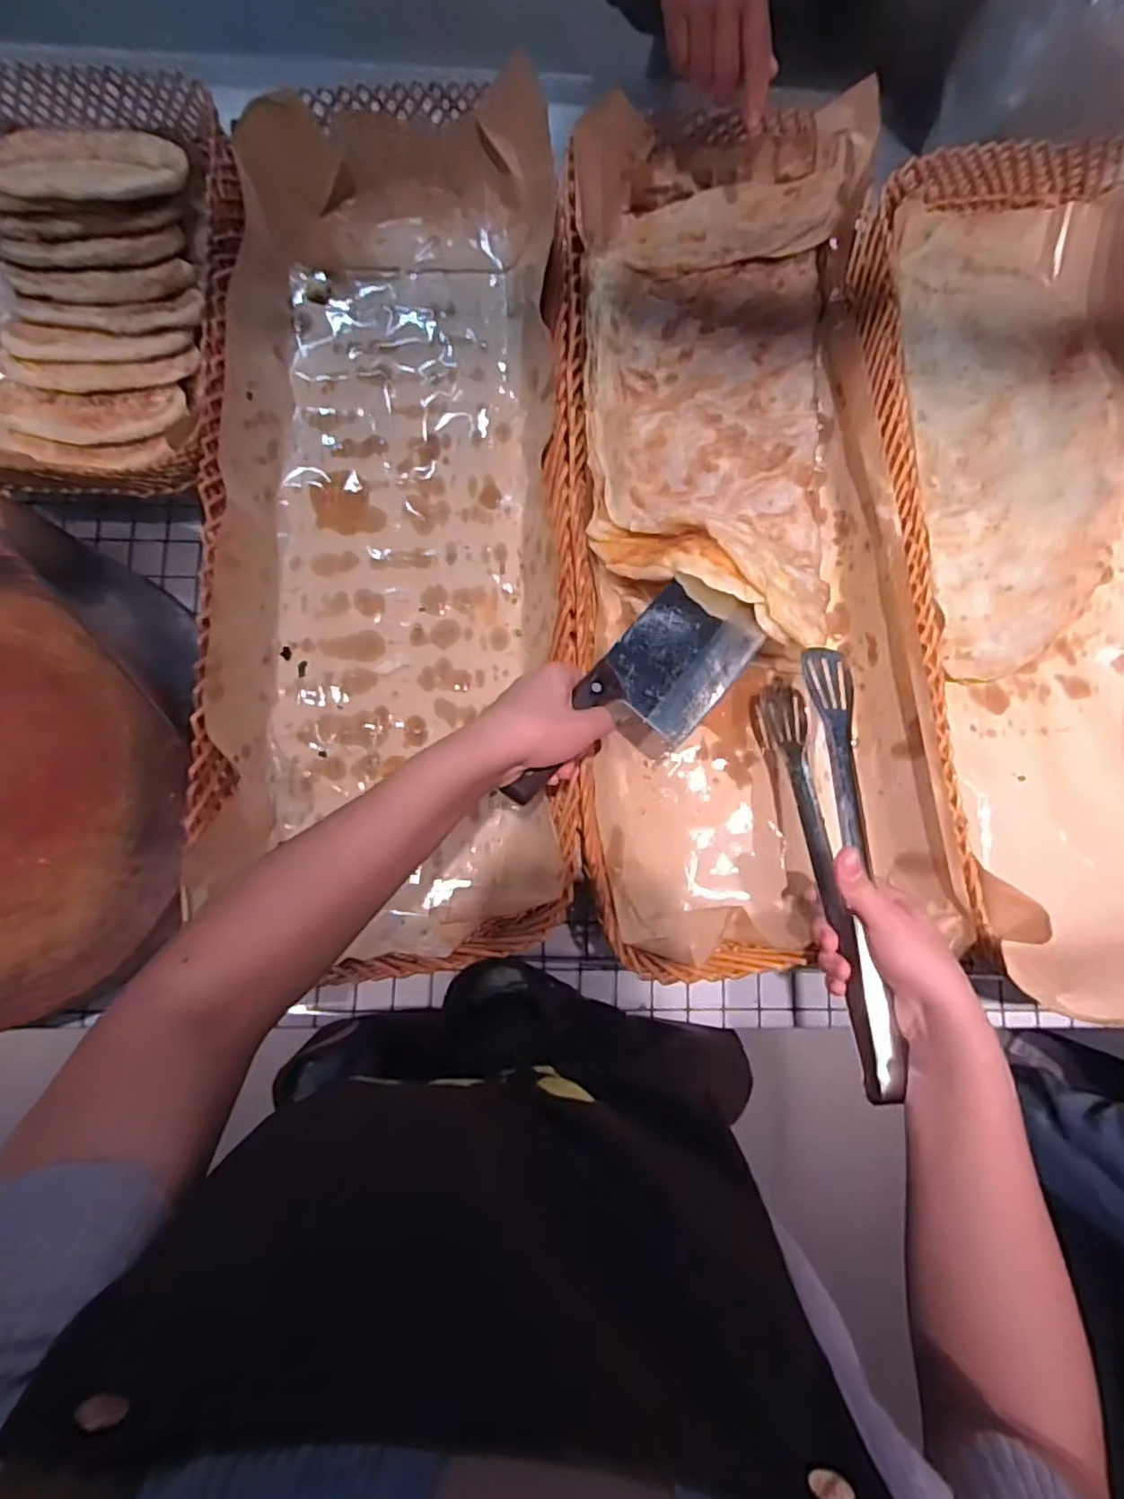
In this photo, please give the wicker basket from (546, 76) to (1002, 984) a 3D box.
[{"bbox_3d":[0.155,-0.216,0.604,0.342,0.105,0.786,-6,82,-3],"label":"wicker basket"}]

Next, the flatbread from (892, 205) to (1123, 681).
[{"bbox_3d":[0.484,-0.323,0.678,0.247,0.028,0.480,-4,82,-3],"label":"flatbread"}]

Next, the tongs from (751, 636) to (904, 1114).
[{"bbox_3d":[0.207,0.083,0.501,0.045,0.093,0.322,0,66,-3],"label":"tongs"}]

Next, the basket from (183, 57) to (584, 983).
[{"bbox_3d":[-0.149,-0.215,0.602,0.301,0.103,0.788,1,82,-3],"label":"basket"}]

